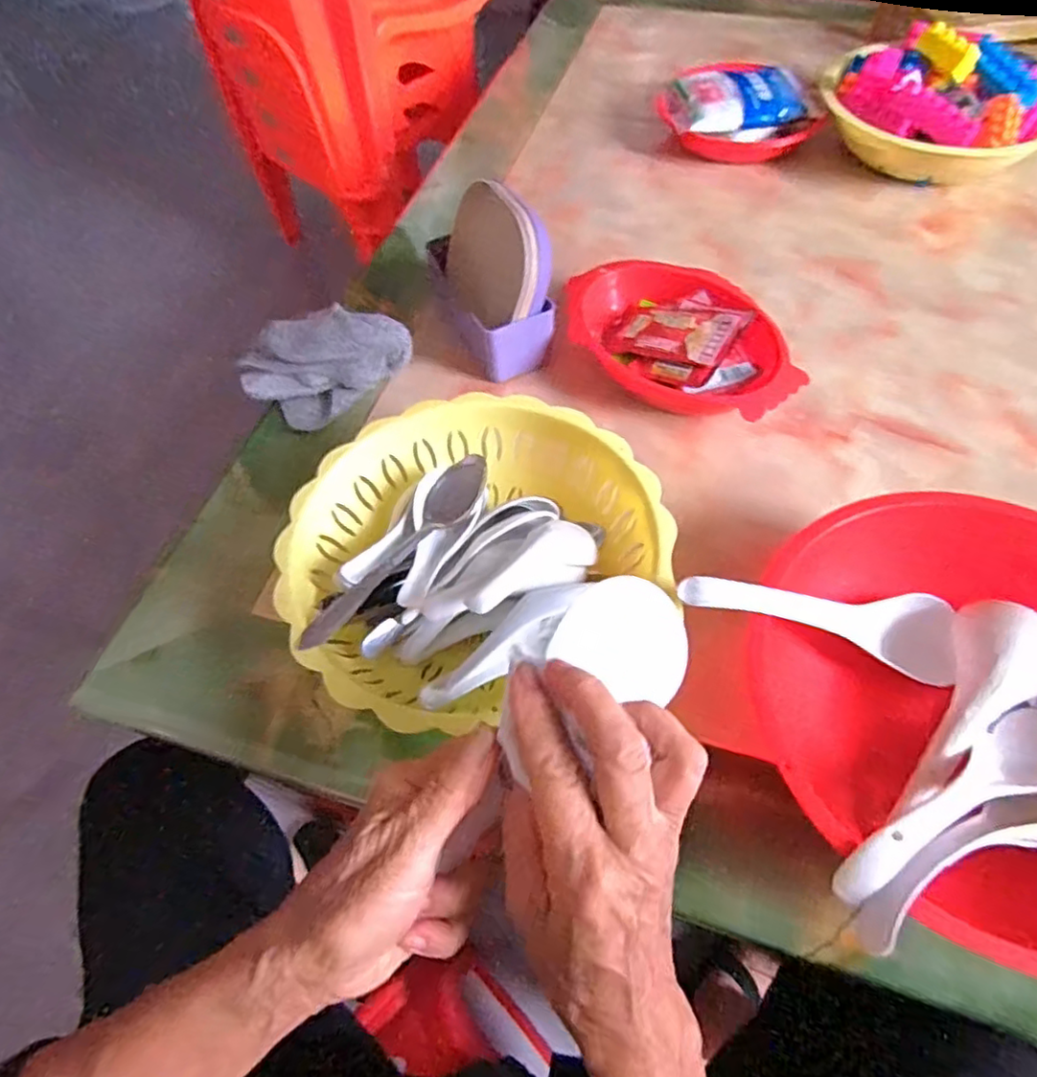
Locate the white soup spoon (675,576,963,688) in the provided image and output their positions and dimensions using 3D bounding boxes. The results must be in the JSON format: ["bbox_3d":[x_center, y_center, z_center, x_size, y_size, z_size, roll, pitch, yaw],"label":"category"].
[{"bbox_3d":[0.185,0.047,0.385,0.190,0.034,0.048,15,55,-20],"label":"white soup spoon"}]

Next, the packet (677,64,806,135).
[{"bbox_3d":[0.254,-0.514,0.746,0.137,0.023,0.105,-9,58,-1],"label":"packet"}]

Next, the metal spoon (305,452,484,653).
[{"bbox_3d":[-0.079,0.005,0.425,0.035,0.023,0.172,31,65,21],"label":"metal spoon"}]

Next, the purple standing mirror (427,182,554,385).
[{"bbox_3d":[-0.027,-0.233,0.568,0.077,0.129,0.147,-24,59,-11],"label":"purple standing mirror"}]

